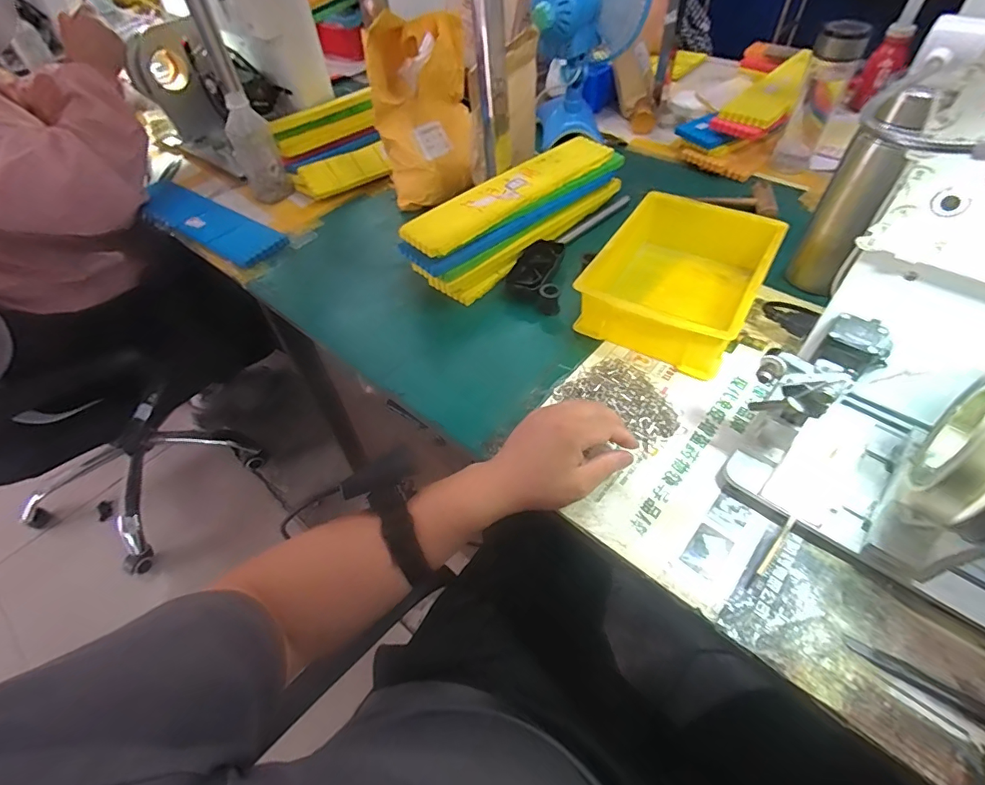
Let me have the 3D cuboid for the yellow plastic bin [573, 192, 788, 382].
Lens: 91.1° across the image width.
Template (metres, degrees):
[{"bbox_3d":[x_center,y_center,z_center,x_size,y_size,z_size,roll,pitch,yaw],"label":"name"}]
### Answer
[{"bbox_3d":[0.223,-0.136,0.590,0.174,0.074,0.209,26,57,22],"label":"yellow plastic bin"}]

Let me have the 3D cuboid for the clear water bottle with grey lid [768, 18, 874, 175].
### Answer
[{"bbox_3d":[0.503,-0.454,0.745,0.061,0.193,0.061,27,57,23],"label":"clear water bottle with grey lid"}]

